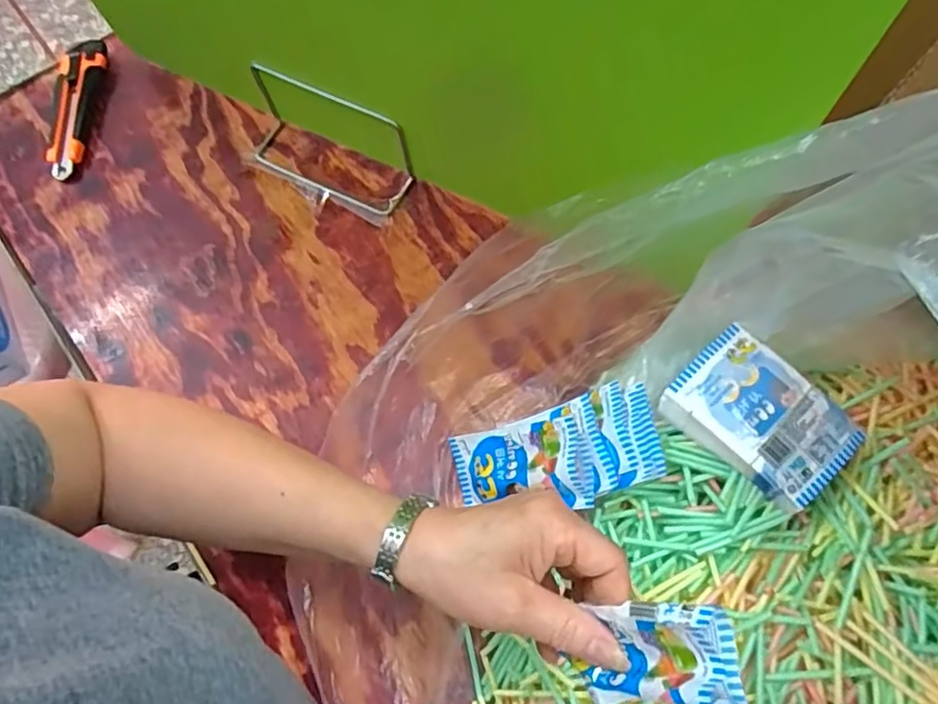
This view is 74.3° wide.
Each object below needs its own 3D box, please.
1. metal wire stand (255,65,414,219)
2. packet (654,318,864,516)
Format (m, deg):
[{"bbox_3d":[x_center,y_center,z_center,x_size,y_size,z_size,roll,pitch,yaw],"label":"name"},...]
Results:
[{"bbox_3d":[-0.130,-0.181,0.539,0.157,0.077,0.064,23,71,11],"label":"metal wire stand"},{"bbox_3d":[0.186,0.042,0.398,0.071,0.031,0.103,-41,72,-13],"label":"packet"}]

